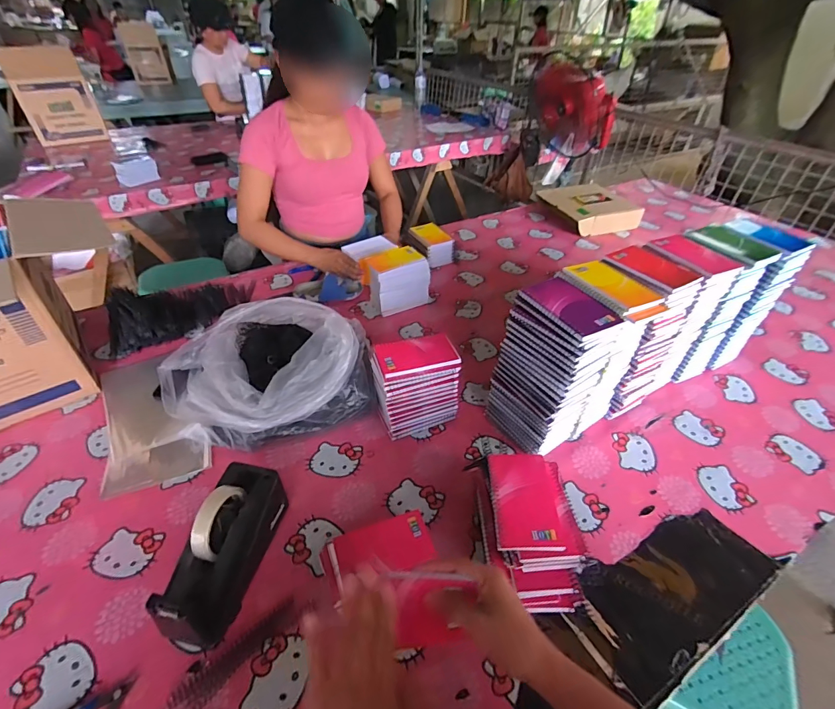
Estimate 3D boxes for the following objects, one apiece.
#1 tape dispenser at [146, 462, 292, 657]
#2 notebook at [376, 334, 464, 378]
[{"bbox_3d":[-0.251,0.252,0.539,0.074,0.115,0.202,7,41,8],"label":"tape dispenser"},{"bbox_3d":[-0.001,-0.002,0.697,0.133,0.012,0.077,-12,42,-14],"label":"notebook"}]

